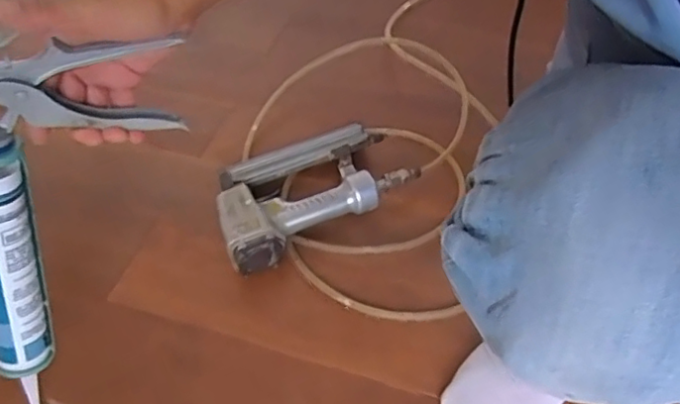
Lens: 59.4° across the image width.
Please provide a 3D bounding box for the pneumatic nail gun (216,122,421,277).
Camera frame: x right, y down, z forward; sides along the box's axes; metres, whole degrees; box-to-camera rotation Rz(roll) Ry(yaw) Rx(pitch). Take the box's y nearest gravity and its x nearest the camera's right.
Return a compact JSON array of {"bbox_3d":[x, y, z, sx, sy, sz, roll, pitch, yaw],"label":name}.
[{"bbox_3d":[-0.042,-0.020,0.756,0.256,0.055,0.151,-26,54,-17],"label":"pneumatic nail gun"}]

